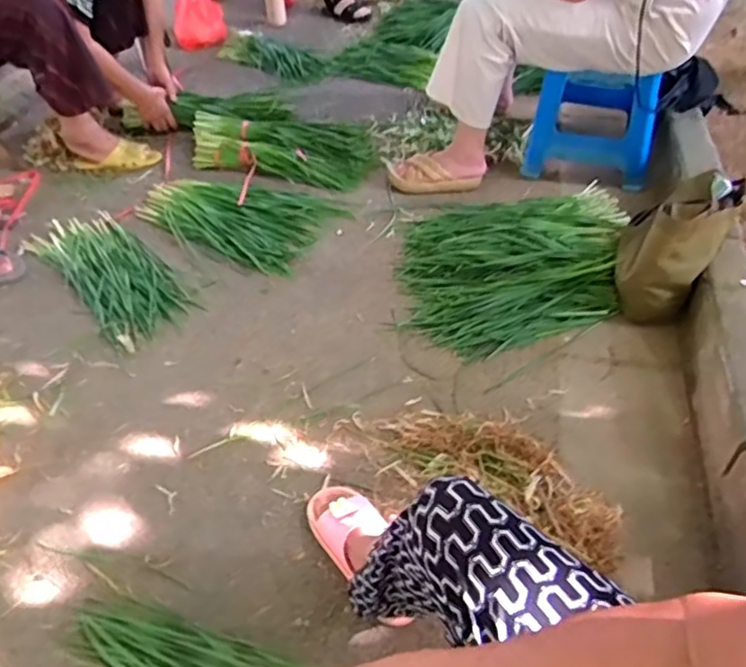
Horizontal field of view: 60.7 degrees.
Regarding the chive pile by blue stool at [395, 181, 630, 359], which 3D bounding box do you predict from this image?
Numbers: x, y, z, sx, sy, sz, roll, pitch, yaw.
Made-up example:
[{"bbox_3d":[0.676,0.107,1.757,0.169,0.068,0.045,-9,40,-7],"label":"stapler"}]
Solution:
[{"bbox_3d":[0.318,-0.148,1.415,0.512,0.081,0.484,3,49,2],"label":"chive pile by blue stool"}]

